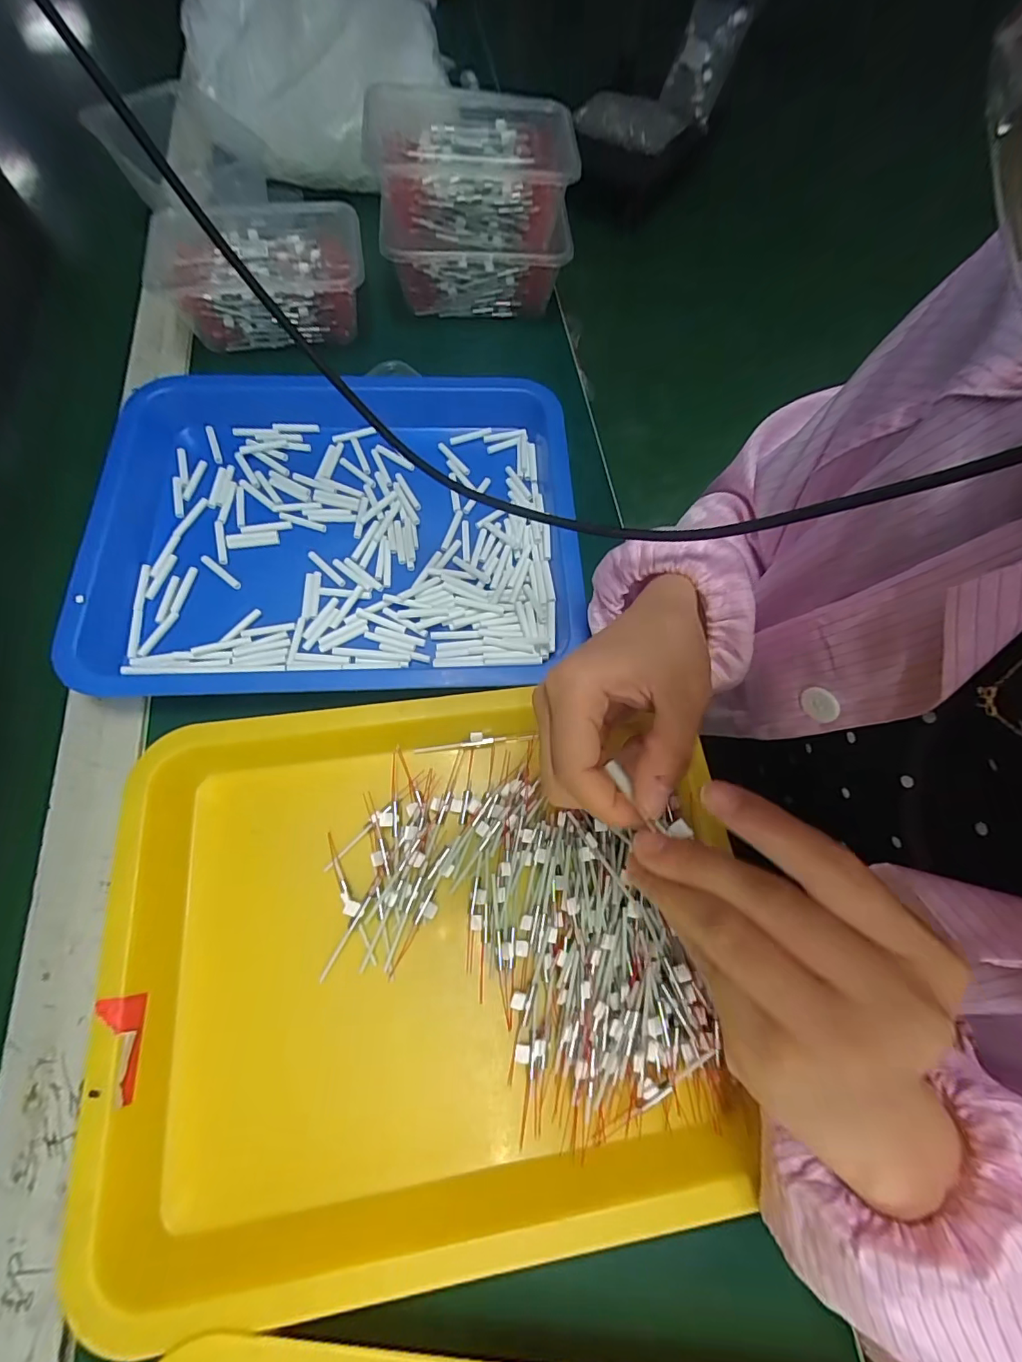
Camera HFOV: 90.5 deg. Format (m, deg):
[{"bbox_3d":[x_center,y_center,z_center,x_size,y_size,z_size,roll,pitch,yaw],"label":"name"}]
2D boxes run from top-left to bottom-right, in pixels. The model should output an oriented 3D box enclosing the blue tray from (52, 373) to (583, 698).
[{"bbox_3d":[-0.122,-0.114,0.366,0.336,0.032,0.258,-3,69,-2],"label":"blue tray"}]

